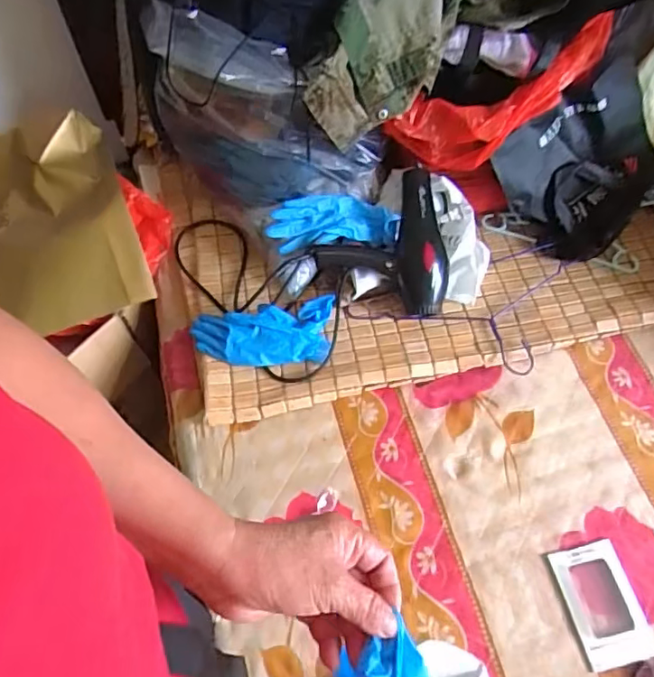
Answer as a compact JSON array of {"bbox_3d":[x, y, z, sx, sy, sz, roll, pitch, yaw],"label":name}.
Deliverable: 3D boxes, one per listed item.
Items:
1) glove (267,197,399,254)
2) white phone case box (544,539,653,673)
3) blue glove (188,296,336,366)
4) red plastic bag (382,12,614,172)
[{"bbox_3d":[0.009,-0.189,0.881,0.199,0.023,0.085,-6,87,-4],"label":"glove"},{"bbox_3d":[0.352,0.339,0.704,0.089,0.008,0.138,-12,63,-6],"label":"white phone case box"},{"bbox_3d":[-0.094,-0.002,0.861,0.220,0.035,0.107,-11,63,-5],"label":"blue glove"},{"bbox_3d":[0.283,-0.355,0.827,0.367,0.097,0.104,-28,65,2],"label":"red plastic bag"}]

